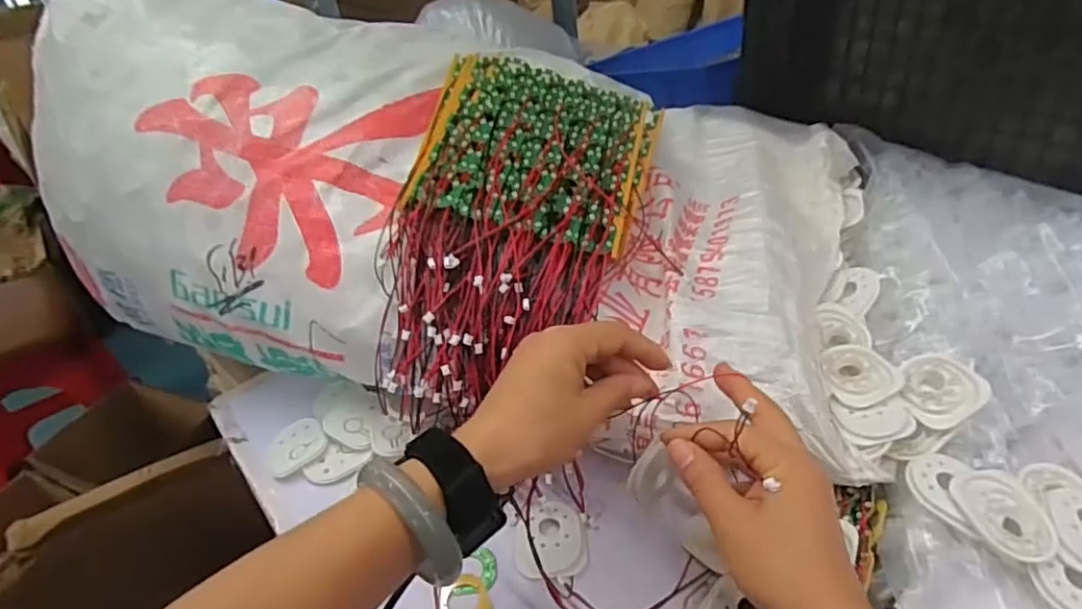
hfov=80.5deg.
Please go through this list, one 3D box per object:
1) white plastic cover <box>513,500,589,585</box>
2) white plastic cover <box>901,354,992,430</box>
[{"bbox_3d":[0.007,0.169,0.448,0.049,0.018,0.057,-4,37,4],"label":"white plastic cover"},{"bbox_3d":[0.278,0.059,0.447,0.048,0.010,0.052,-44,42,4],"label":"white plastic cover"}]

